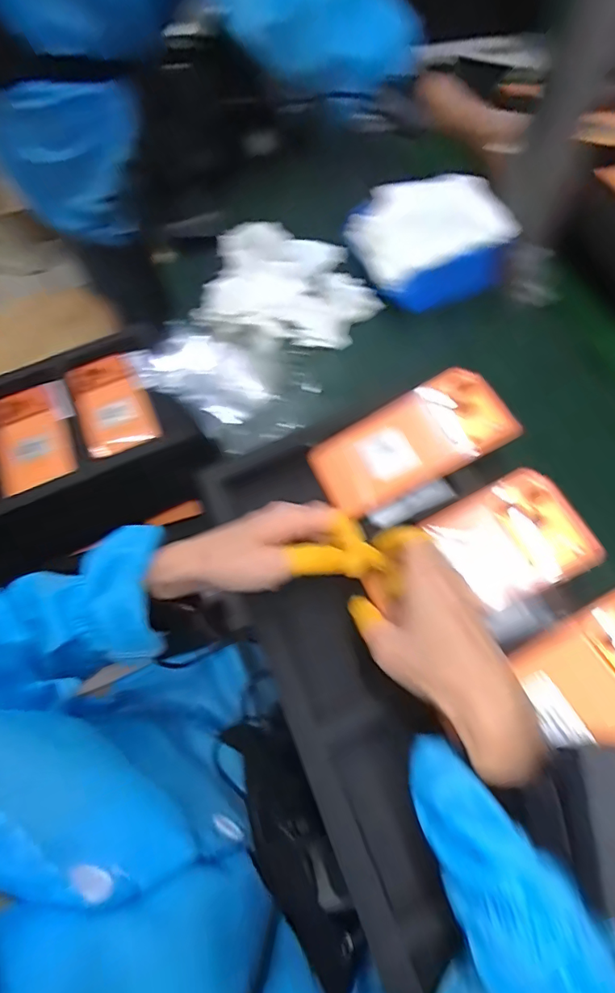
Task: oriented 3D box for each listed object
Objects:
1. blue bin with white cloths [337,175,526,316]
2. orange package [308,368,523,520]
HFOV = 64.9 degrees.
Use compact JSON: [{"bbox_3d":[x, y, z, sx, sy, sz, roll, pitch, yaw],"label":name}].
[{"bbox_3d":[0.133,-0.278,0.543,0.148,0.082,0.121,-12,62,-2],"label":"blue bin with white cloths"},{"bbox_3d":[0.089,-0.049,0.432,0.169,0.010,0.085,-27,67,7],"label":"orange package"}]

